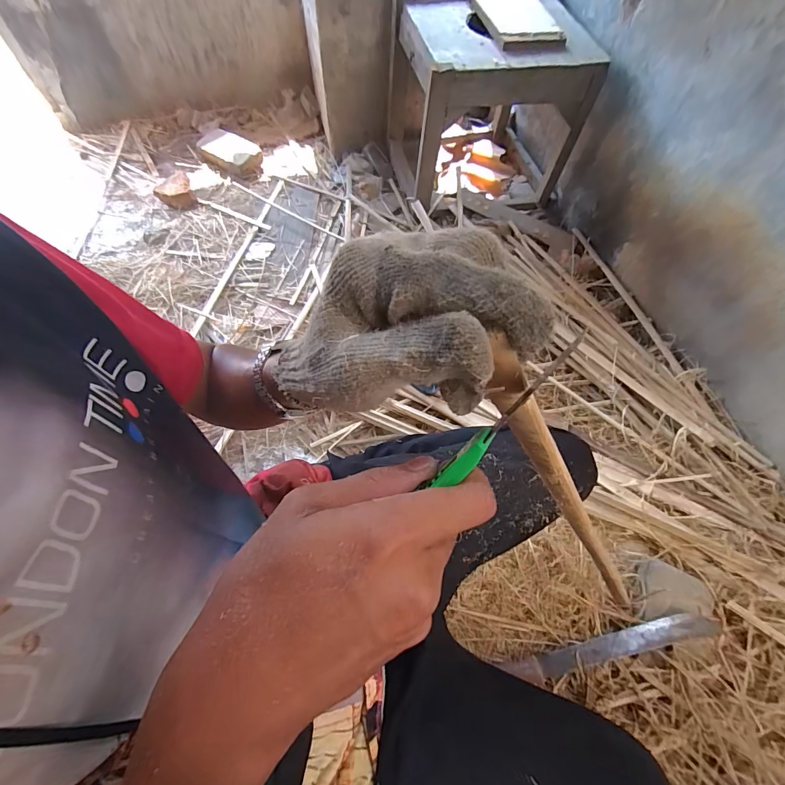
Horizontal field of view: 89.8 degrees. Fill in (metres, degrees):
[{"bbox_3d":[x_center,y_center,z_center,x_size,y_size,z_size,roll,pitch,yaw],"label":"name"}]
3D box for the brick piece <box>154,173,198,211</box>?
[{"bbox_3d":[-0.680,-0.621,1.227,0.111,0.049,0.138,-23,64,-13],"label":"brick piece"}]

